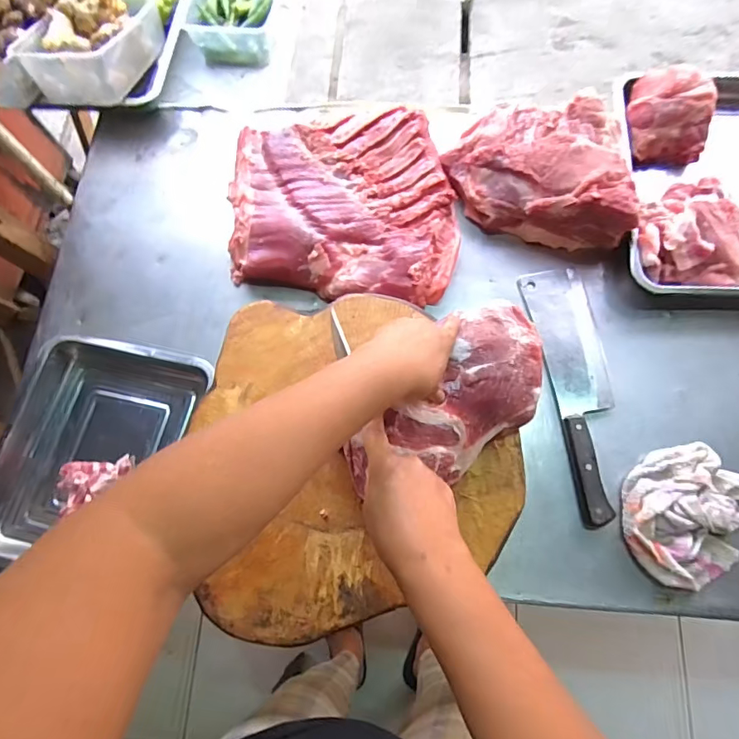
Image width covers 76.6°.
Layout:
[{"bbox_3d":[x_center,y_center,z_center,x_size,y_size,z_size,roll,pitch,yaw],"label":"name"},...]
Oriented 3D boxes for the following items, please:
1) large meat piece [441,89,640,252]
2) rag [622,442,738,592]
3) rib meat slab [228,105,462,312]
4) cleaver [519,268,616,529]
[{"bbox_3d":[0.254,-0.305,0.704,0.259,0.080,0.205,8,75,4],"label":"large meat piece"},{"bbox_3d":[0.398,0.178,0.583,0.142,0.034,0.173,26,77,8],"label":"rag"},{"bbox_3d":[-0.042,-0.241,0.717,0.331,0.060,0.298,-3,75,1],"label":"rib meat slab"},{"bbox_3d":[0.298,0.021,0.648,0.095,0.032,0.355,-9,75,-1],"label":"cleaver"}]

